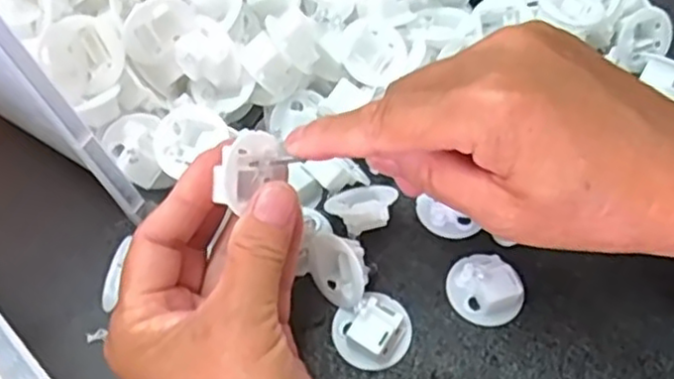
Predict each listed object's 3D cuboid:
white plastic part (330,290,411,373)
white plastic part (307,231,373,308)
[{"bbox_3d":[0.015,0.059,0.296,0.033,0.015,0.030,-1,60,2],"label":"white plastic part"},{"bbox_3d":[0.001,0.032,0.304,0.023,0.026,0.036,-28,63,-12],"label":"white plastic part"}]

